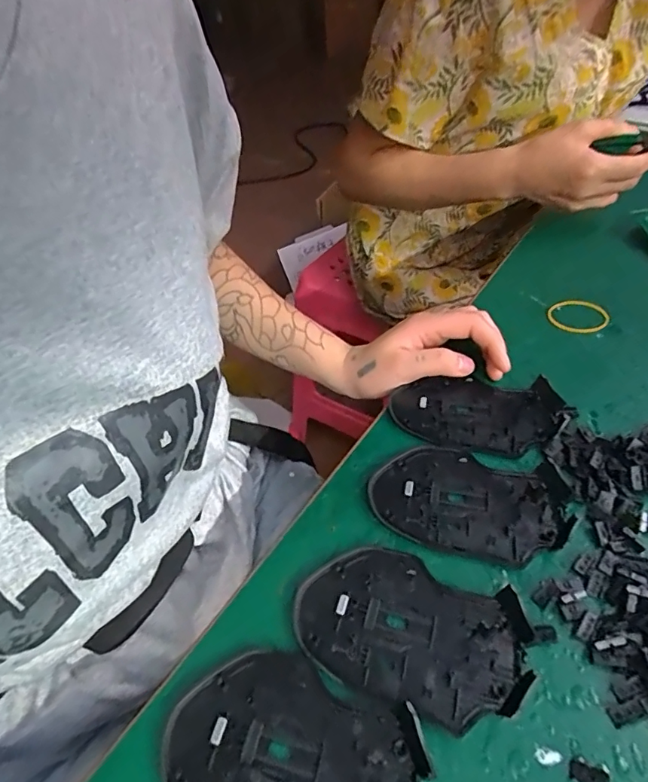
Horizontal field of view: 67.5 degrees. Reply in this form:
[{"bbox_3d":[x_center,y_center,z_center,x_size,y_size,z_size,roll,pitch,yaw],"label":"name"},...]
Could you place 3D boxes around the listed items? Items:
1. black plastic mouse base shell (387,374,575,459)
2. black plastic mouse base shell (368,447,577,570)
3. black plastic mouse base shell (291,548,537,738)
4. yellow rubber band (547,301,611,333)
[{"bbox_3d":[0.107,0.014,0.345,0.117,0.011,0.066,8,46,16],"label":"black plastic mouse base shell"},{"bbox_3d":[0.086,0.066,0.296,0.112,0.005,0.070,11,47,19],"label":"black plastic mouse base shell"},{"bbox_3d":[0.041,0.119,0.246,0.113,0.009,0.070,16,48,23],"label":"black plastic mouse base shell"},{"bbox_3d":[0.220,-0.065,0.420,0.048,0.006,0.042,5,47,27],"label":"yellow rubber band"}]

